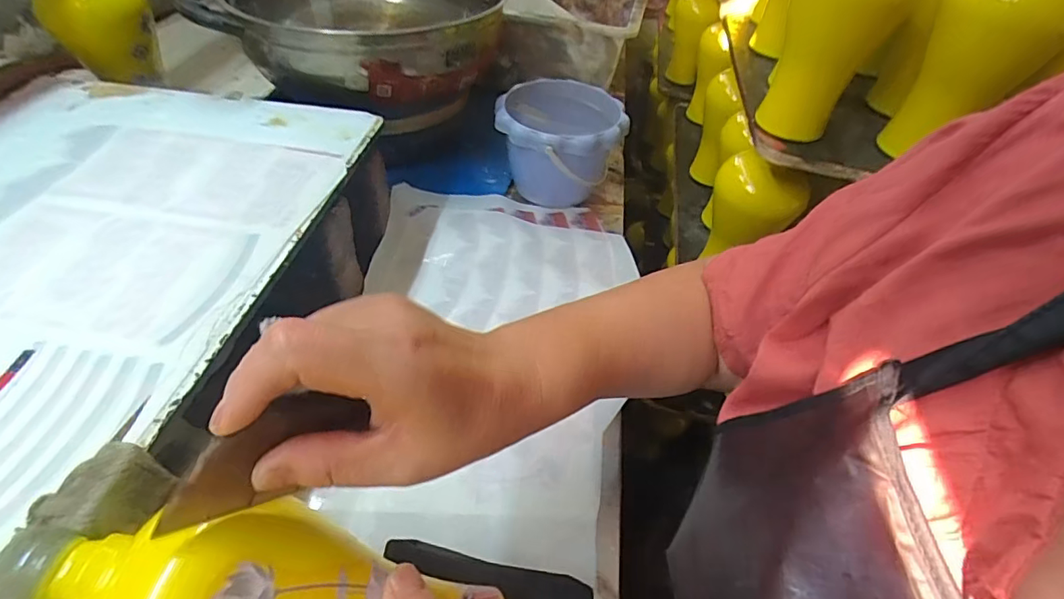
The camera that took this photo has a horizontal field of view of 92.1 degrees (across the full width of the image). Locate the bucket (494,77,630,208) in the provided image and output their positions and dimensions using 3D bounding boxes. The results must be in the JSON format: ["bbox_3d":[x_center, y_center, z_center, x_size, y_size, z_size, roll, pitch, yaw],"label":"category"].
[{"bbox_3d":[0.037,-0.199,0.695,0.158,0.126,0.172,5,46,-5],"label":"bucket"}]

